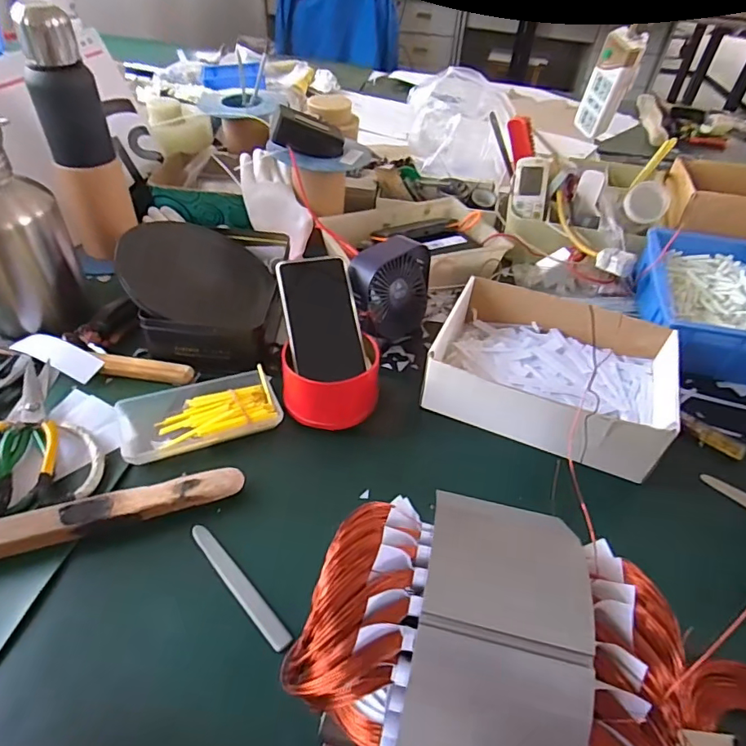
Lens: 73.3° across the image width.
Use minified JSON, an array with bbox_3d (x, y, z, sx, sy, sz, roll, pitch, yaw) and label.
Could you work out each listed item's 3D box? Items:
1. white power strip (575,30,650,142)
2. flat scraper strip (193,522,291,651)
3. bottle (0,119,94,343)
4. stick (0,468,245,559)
[{"bbox_3d":[0.399,-0.483,0.841,0.038,0.172,0.069,-31,72,-13],"label":"white power strip"},{"bbox_3d":[-0.111,0.168,0.403,0.015,0.004,0.126,-32,55,-31],"label":"flat scraper strip"},{"bbox_3d":[-0.403,-0.151,0.544,0.087,0.236,0.096,12,43,8],"label":"bottle"},{"bbox_3d":[-0.250,0.122,0.415,0.272,0.018,0.030,-13,47,-16],"label":"stick"}]

